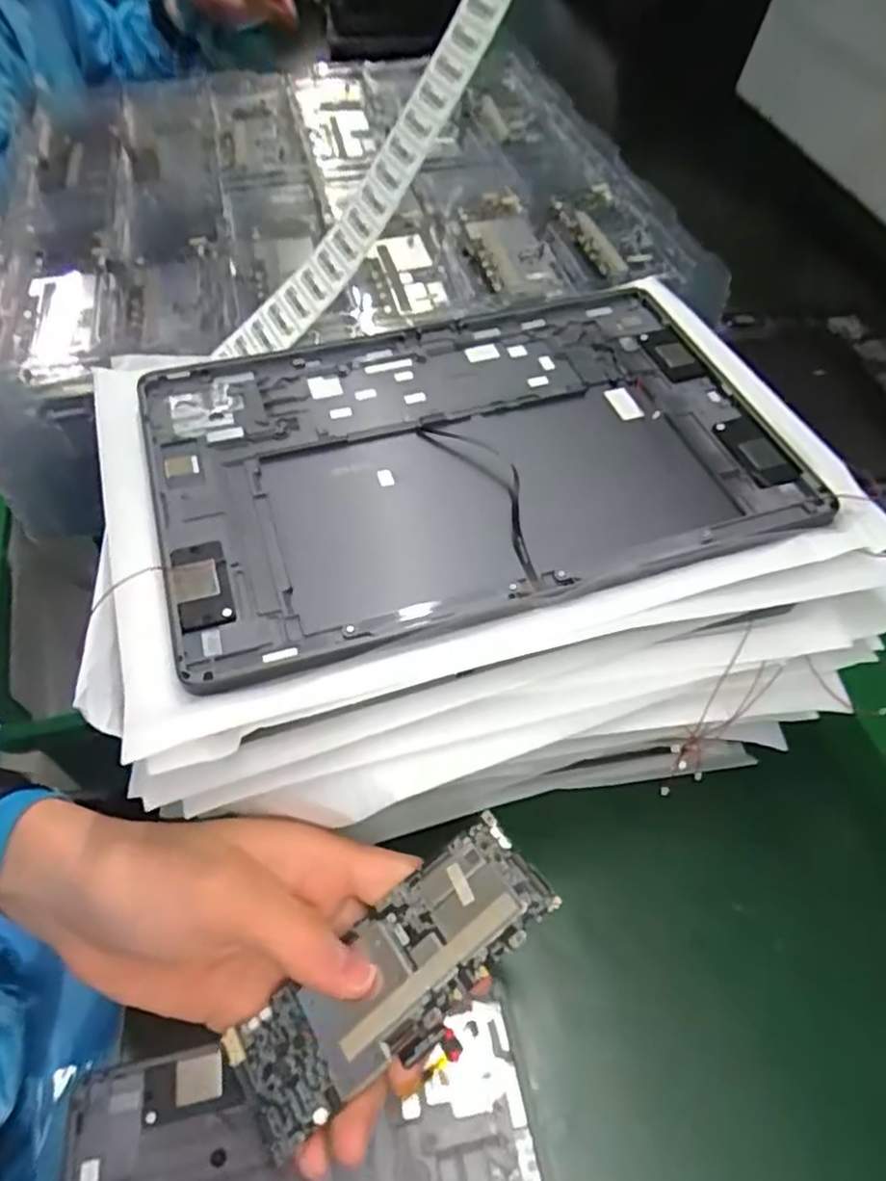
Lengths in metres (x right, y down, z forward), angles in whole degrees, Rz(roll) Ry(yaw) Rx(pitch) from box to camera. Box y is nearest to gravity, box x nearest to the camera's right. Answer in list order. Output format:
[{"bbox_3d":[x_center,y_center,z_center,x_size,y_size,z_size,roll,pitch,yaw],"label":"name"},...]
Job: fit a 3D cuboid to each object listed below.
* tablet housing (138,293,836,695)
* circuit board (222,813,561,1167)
[{"bbox_3d":[0.011,-0.057,0.300,0.251,0.014,0.168,-15,55,-12],"label":"tablet housing"},{"bbox_3d":[-0.018,0.136,0.249,0.122,0.004,0.045,-38,52,-9],"label":"circuit board"}]

